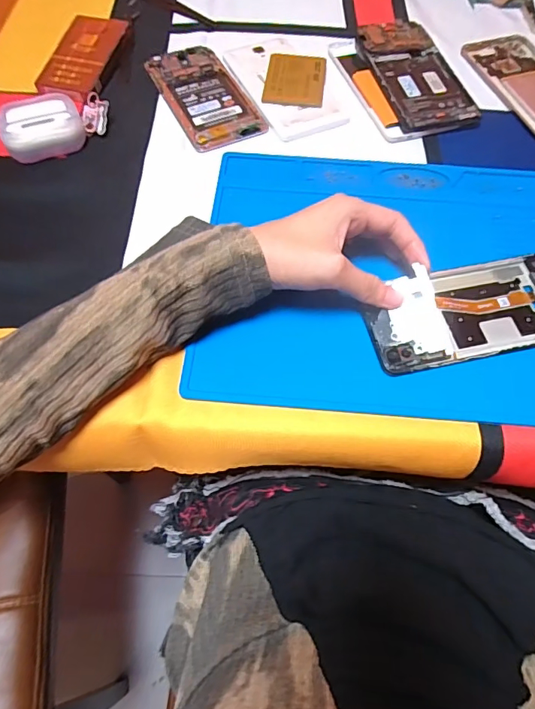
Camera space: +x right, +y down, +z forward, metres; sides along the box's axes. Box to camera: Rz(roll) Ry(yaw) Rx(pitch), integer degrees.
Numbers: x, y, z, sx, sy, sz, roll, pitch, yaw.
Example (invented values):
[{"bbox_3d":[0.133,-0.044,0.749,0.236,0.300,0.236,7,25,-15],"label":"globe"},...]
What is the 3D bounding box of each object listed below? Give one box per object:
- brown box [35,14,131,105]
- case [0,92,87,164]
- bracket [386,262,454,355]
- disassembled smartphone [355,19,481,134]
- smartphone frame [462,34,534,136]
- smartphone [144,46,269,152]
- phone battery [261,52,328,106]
[{"bbox_3d":[-0.178,-0.286,0.441,0.057,0.019,0.114,13,65,6],"label":"brown box"},{"bbox_3d":[-0.191,-0.195,0.391,0.064,0.023,0.052,-22,66,-10],"label":"case"},{"bbox_3d":[0.097,-0.026,0.302,0.034,0.004,0.056,-16,75,6],"label":"bracket"},{"bbox_3d":[0.139,-0.269,0.439,0.074,0.014,0.155,-12,65,-6],"label":"disassembled smartphone"},{"bbox_3d":[0.255,-0.263,0.444,0.076,0.007,0.154,-14,65,-7],"label":"smartphone frame"},{"bbox_3d":[-0.059,-0.243,0.426,0.068,0.004,0.138,-24,67,-12],"label":"smartphone"},{"bbox_3d":[0.027,-0.264,0.436,0.055,0.007,0.082,6,64,2],"label":"phone battery"}]

